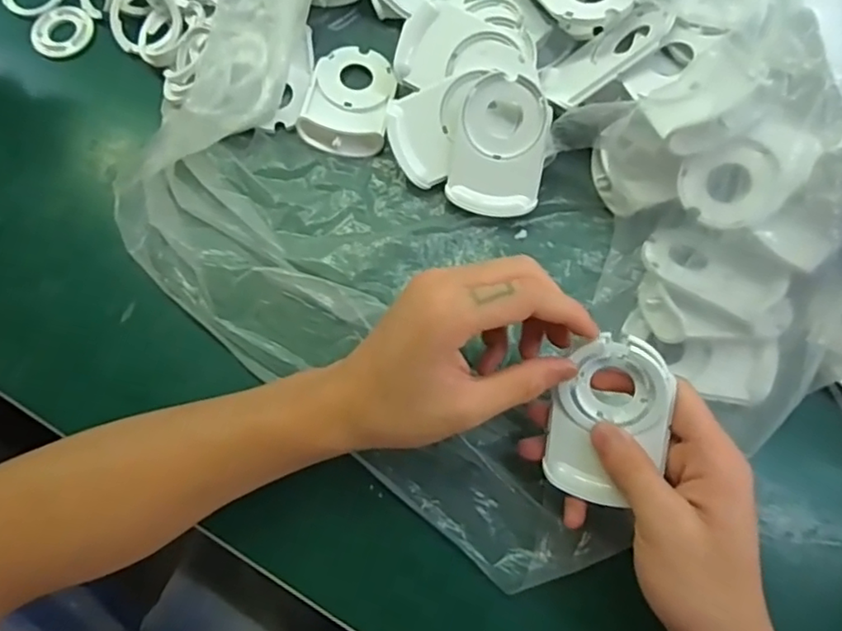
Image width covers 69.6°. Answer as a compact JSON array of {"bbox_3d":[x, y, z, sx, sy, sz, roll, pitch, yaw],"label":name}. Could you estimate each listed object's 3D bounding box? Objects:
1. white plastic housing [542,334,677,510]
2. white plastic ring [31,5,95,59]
[{"bbox_3d":[0.092,0.052,0.298,0.054,0.009,0.084,12,105,23],"label":"white plastic housing"},{"bbox_3d":[-0.265,-0.210,0.448,0.043,0.007,0.043,0,73,1],"label":"white plastic ring"}]

